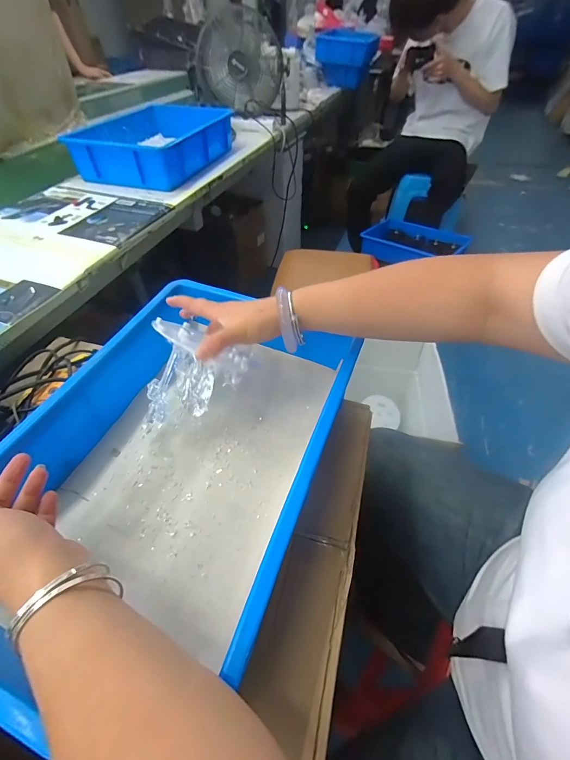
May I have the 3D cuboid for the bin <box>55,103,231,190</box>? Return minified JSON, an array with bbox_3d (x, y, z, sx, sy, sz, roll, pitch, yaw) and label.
[{"bbox_3d":[-0.315,-0.602,0.858,0.265,0.086,0.394,11,50,11],"label":"bin"}]

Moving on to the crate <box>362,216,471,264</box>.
[{"bbox_3d":[0.546,-0.594,1.457,0.408,0.101,0.285,30,55,24],"label":"crate"}]

